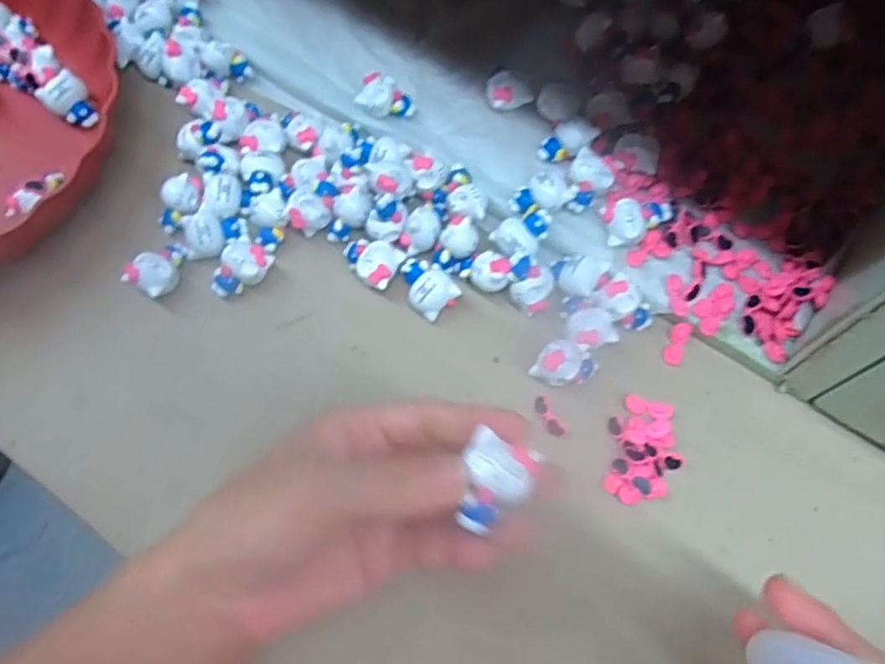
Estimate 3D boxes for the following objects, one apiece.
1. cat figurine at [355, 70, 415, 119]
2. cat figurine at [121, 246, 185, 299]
[{"bbox_3d":[-0.034,-0.144,0.394,0.031,0.017,0.028,16,73,6],"label":"cat figurine"},{"bbox_3d":[-0.160,-0.035,0.361,0.024,0.019,0.030,28,74,10],"label":"cat figurine"}]

